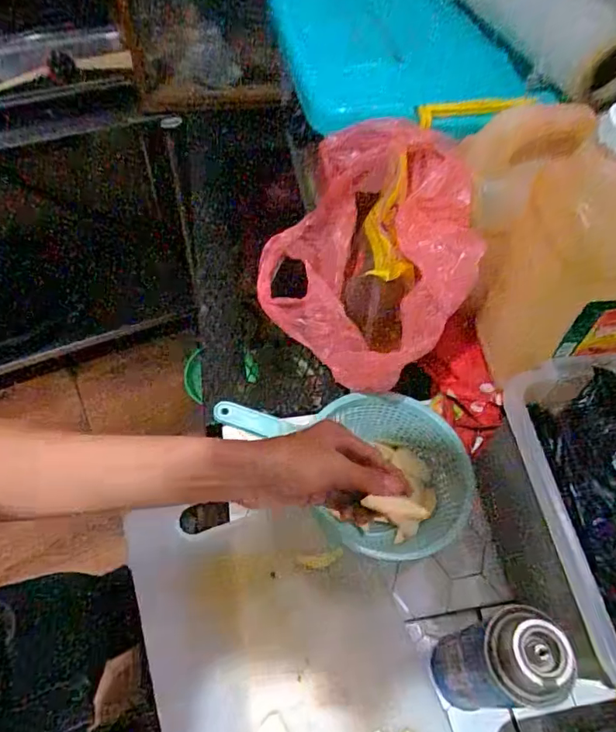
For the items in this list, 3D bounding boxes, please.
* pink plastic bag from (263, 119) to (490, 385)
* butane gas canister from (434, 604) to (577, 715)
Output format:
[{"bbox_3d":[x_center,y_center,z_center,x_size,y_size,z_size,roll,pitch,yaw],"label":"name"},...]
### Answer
[{"bbox_3d":[0.065,-0.121,0.532,0.244,0.181,0.187,41,62,19],"label":"pink plastic bag"},{"bbox_3d":[0.155,0.253,0.420,0.061,0.172,0.063,-8,59,-11],"label":"butane gas canister"}]

